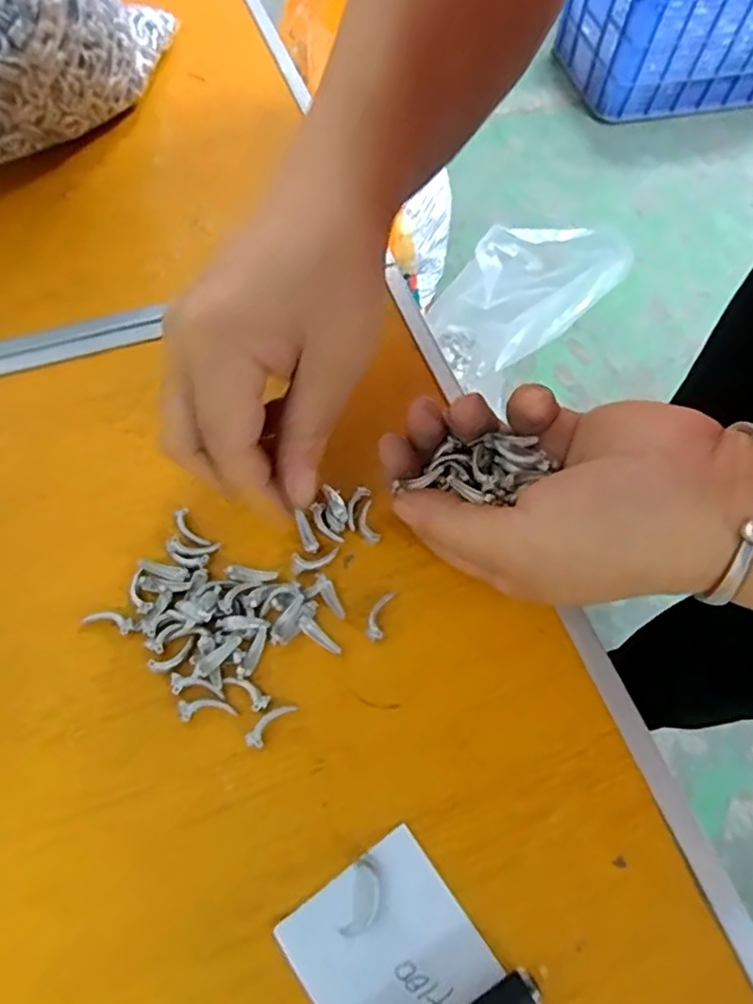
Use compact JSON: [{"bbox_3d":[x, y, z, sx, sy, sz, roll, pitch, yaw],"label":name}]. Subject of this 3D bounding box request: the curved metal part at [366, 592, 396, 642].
[{"bbox_3d":[0.001,0.044,0.245,0.007,0.004,0.021,14,64,6],"label":"curved metal part"}]

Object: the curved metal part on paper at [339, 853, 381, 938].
[{"bbox_3d":[-0.004,0.128,0.202,0.010,0.004,0.022,10,64,5],"label":"curved metal part on paper"}]

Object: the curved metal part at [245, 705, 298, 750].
[{"bbox_3d":[-0.039,0.080,0.226,0.007,0.004,0.020,41,70,18],"label":"curved metal part"}]

